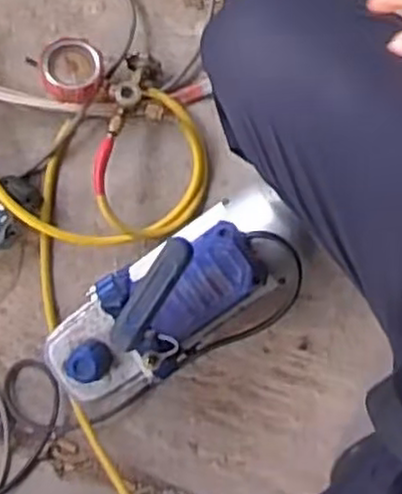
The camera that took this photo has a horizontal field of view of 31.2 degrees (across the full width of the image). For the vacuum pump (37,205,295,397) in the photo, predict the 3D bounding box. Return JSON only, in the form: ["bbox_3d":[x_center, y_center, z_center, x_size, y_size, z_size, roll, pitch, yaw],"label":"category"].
[{"bbox_3d":[-0.026,0.064,0.785,0.288,0.243,0.136,-39,90,10],"label":"vacuum pump"}]

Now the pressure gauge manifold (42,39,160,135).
[{"bbox_3d":[-0.119,-0.192,0.858,0.129,0.089,0.090,13,98,6],"label":"pressure gauge manifold"}]

